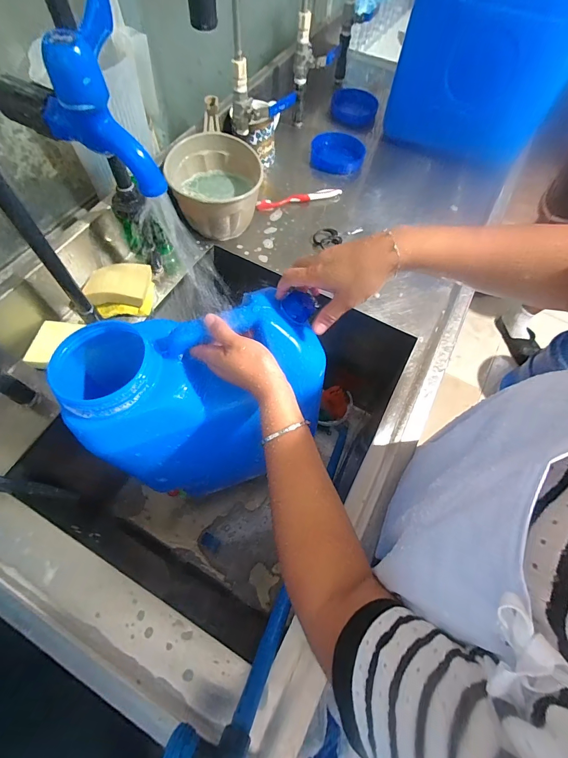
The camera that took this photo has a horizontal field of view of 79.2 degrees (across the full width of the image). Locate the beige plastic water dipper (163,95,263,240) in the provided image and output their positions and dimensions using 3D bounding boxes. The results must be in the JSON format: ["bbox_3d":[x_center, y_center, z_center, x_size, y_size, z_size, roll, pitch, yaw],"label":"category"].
[{"bbox_3d":[-0.130,-0.395,0.669,0.163,0.119,0.276,-7,64,-5],"label":"beige plastic water dipper"}]

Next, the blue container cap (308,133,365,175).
[{"bbox_3d":[0.122,-0.515,0.783,0.119,0.026,0.120,1,63,-1],"label":"blue container cap"}]

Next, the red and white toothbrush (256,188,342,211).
[{"bbox_3d":[0.031,-0.374,0.713,0.179,0.016,0.025,-11,64,-7],"label":"red and white toothbrush"}]

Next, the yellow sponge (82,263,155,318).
[{"bbox_3d":[-0.275,-0.147,0.578,0.098,0.044,0.090,-6,63,-5],"label":"yellow sponge"}]

